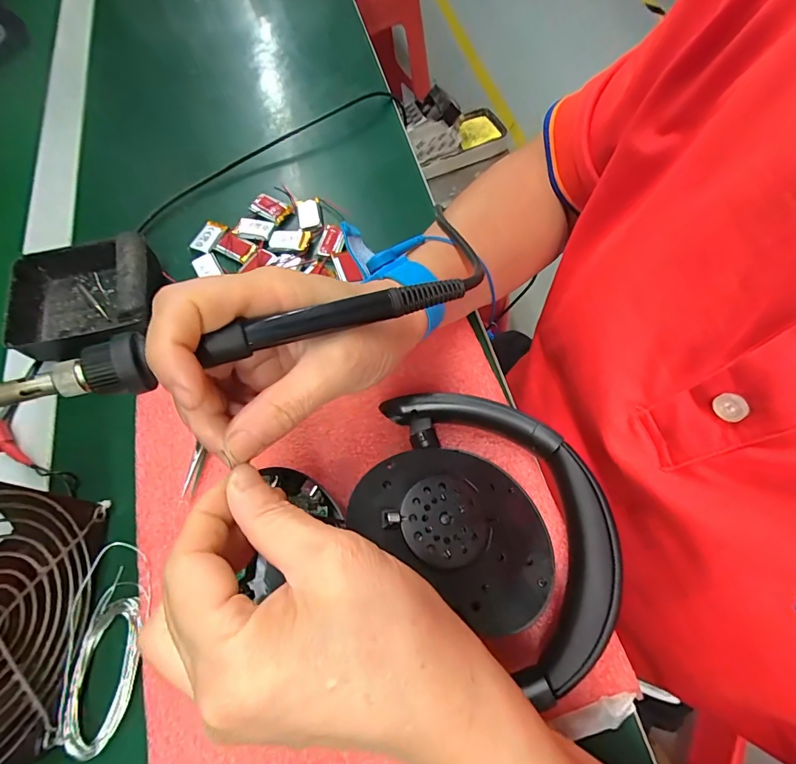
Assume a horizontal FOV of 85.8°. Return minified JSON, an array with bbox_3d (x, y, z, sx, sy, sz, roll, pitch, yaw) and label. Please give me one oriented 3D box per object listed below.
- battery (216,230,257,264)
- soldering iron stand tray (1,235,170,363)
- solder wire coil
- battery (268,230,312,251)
[{"bbox_3d":[-0.128,-0.107,0.335,0.032,0.004,0.018,29,72,16],"label":"battery"},{"bbox_3d":[-0.219,-0.058,0.305,0.099,0.035,0.088,-14,66,-1],"label":"soldering iron stand tray"},{"bbox_3d":[-0.153,0.135,0.221,0.040,0.014,0.094,5,66,4],"label":"solder wire coil"},{"bbox_3d":[-0.085,-0.111,0.334,0.031,0.004,0.018,4,67,7],"label":"battery"}]

